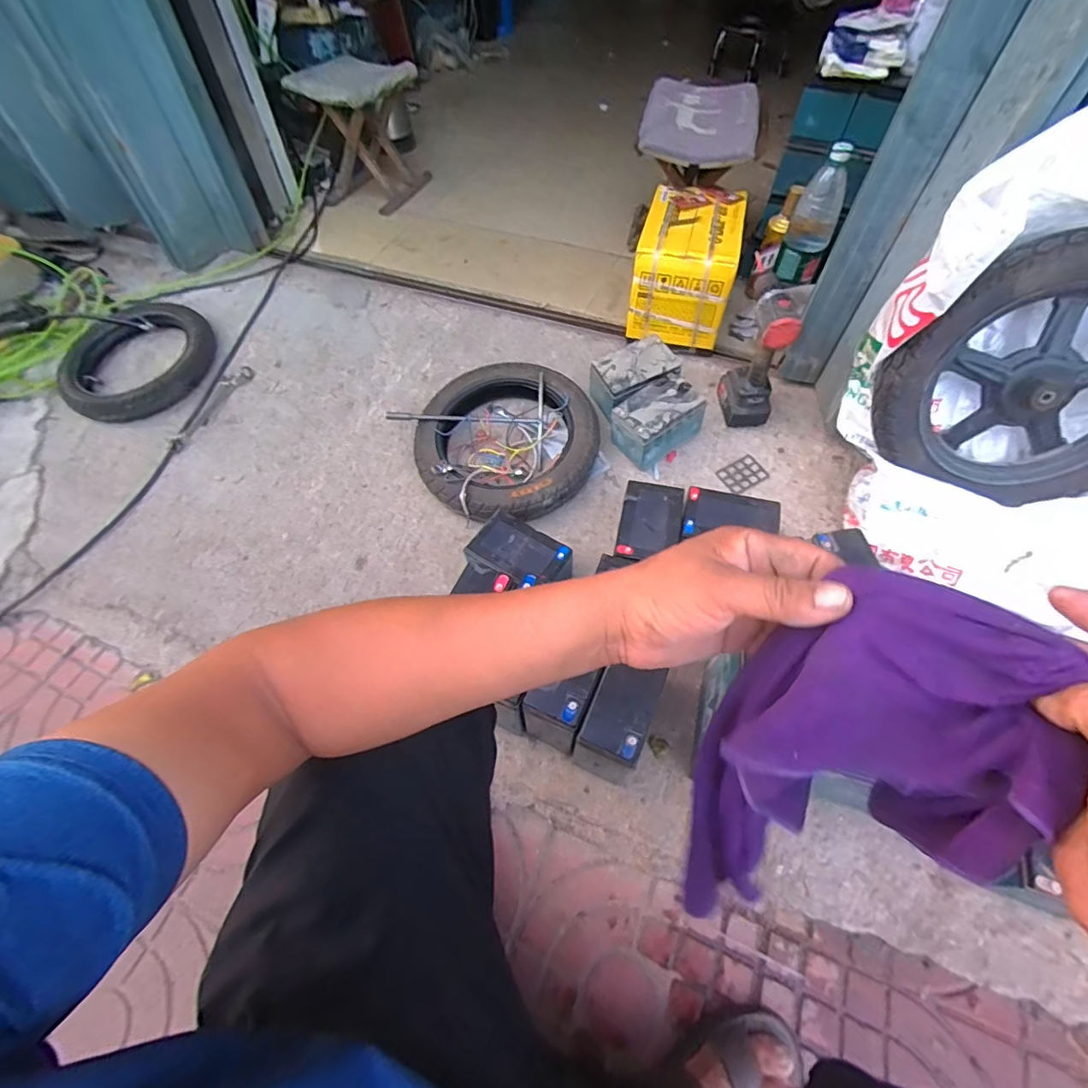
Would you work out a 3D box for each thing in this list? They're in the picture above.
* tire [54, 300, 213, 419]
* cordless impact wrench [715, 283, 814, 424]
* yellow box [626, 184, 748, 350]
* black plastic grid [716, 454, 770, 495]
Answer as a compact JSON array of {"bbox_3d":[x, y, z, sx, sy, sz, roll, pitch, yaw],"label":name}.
[{"bbox_3d":[-0.900,-0.416,1.119,0.321,0.082,0.315,-38,64,-23],"label":"tire"},{"bbox_3d":[0.398,-0.342,0.938,0.077,0.258,0.121,1,56,1],"label":"cordless impact wrench"},{"bbox_3d":[0.308,-0.609,1.104,0.193,0.166,0.321,13,57,9],"label":"yellow box"},{"bbox_3d":[0.386,-0.135,0.985,0.078,0.004,0.066,-31,68,-4],"label":"black plastic grid"}]

